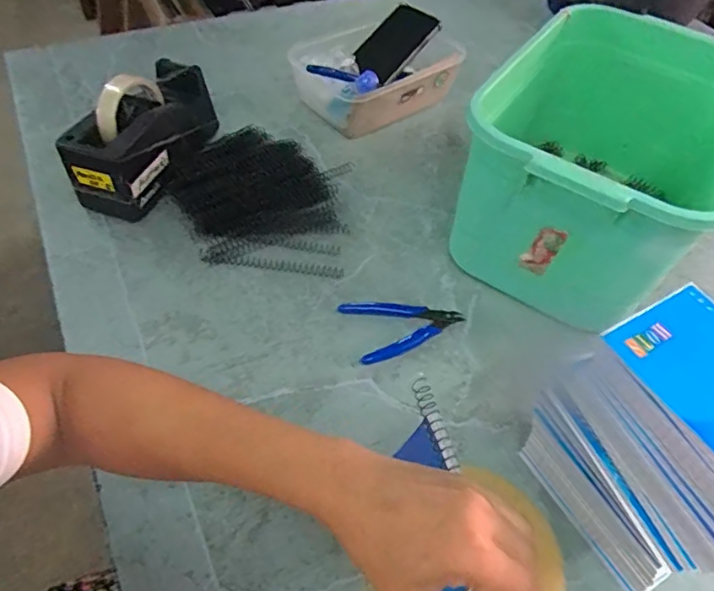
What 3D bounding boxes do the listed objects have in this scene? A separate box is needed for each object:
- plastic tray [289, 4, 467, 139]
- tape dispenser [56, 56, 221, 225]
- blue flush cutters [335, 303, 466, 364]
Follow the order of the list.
[{"bbox_3d":[0.031,-0.337,0.792,0.227,0.089,0.170,-30,60,-24],"label":"plastic tray"},{"bbox_3d":[-0.252,-0.196,0.640,0.095,0.117,0.202,23,54,14],"label":"tape dispenser"},{"bbox_3d":[0.049,0.026,0.546,0.117,0.008,0.074,-13,54,-13],"label":"blue flush cutters"}]

